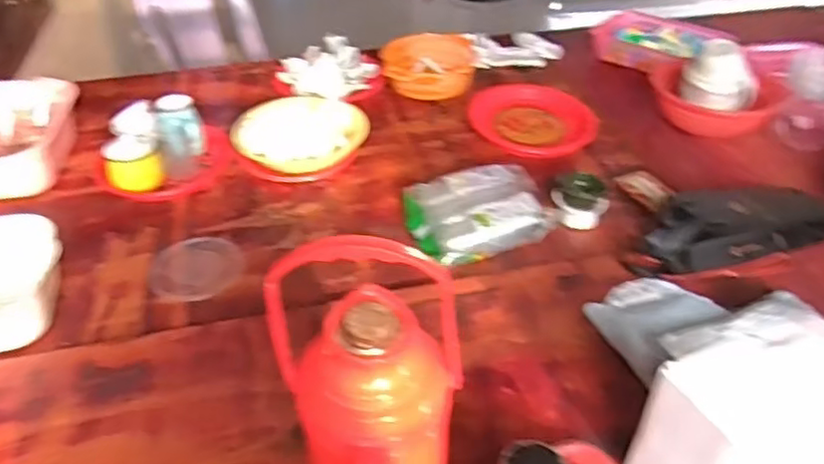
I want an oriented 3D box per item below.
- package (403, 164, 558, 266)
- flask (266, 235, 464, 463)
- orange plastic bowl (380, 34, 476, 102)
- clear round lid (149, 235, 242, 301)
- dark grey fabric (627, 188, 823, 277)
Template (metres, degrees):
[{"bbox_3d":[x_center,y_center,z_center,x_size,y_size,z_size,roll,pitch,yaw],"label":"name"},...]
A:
[{"bbox_3d":[0.108,-0.041,1.142,0.232,0.066,0.189,-17,42,-18],"label":"package"},{"bbox_3d":[-0.023,0.198,0.583,0.138,0.406,0.134,-13,40,-13],"label":"flask"},{"bbox_3d":[0.040,-0.403,1.584,0.220,0.071,0.227,-1,39,1],"label":"orange plastic bowl"},{"bbox_3d":[-0.354,0.059,1.080,0.140,0.019,0.136,-1,39,1],"label":"clear round lid"},{"bbox_3d":[0.518,-0.022,1.068,0.334,0.113,0.111,-14,41,-14],"label":"dark grey fabric"}]

